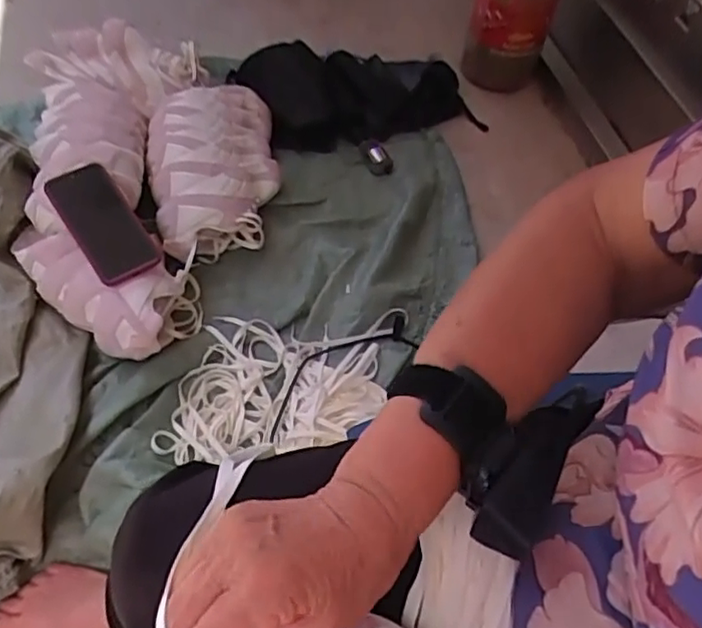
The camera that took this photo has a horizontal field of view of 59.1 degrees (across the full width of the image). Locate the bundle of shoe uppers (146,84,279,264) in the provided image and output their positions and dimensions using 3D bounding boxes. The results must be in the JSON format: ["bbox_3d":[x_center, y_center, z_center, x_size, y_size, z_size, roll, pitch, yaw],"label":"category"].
[{"bbox_3d":[-0.228,-0.243,1.045,0.207,0.127,0.351,-6,56,-9],"label":"bundle of shoe uppers"}]

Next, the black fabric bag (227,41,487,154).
[{"bbox_3d":[0.032,-0.451,1.265,0.496,0.168,0.196,-8,56,-26],"label":"black fabric bag"}]

